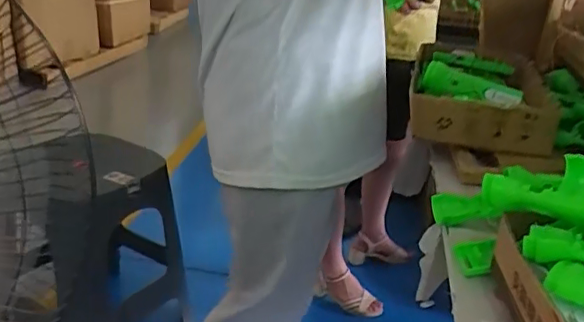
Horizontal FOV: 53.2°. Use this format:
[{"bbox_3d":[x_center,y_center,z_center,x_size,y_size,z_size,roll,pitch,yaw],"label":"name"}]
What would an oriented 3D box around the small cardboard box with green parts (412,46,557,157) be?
[{"bbox_3d":[0.354,-0.135,1.100,0.236,0.076,0.454,10,24,11],"label":"small cardboard box with green parts"}]

